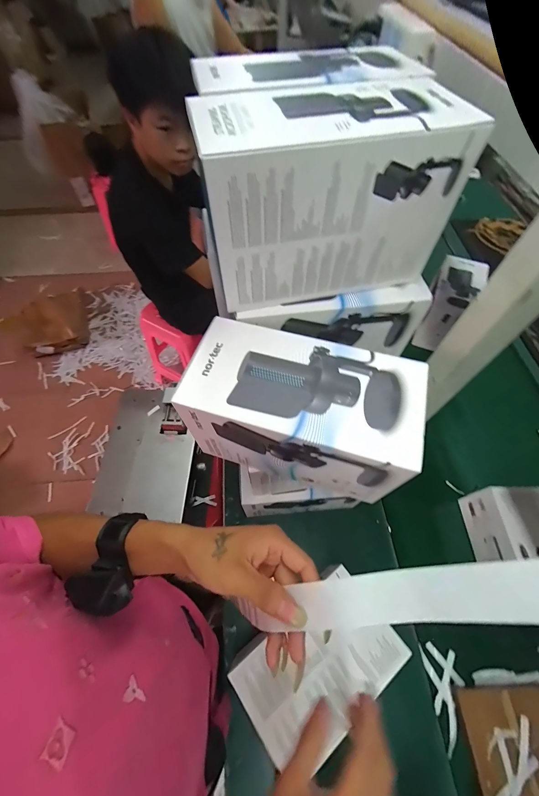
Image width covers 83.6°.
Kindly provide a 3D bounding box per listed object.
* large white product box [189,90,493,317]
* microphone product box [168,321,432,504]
[{"bbox_3d":[0.054,-0.193,0.305,0.230,0.146,0.097,-9,60,-5],"label":"large white product box"},{"bbox_3d":[0.033,0.018,0.346,0.224,0.127,0.113,15,61,9],"label":"microphone product box"}]

